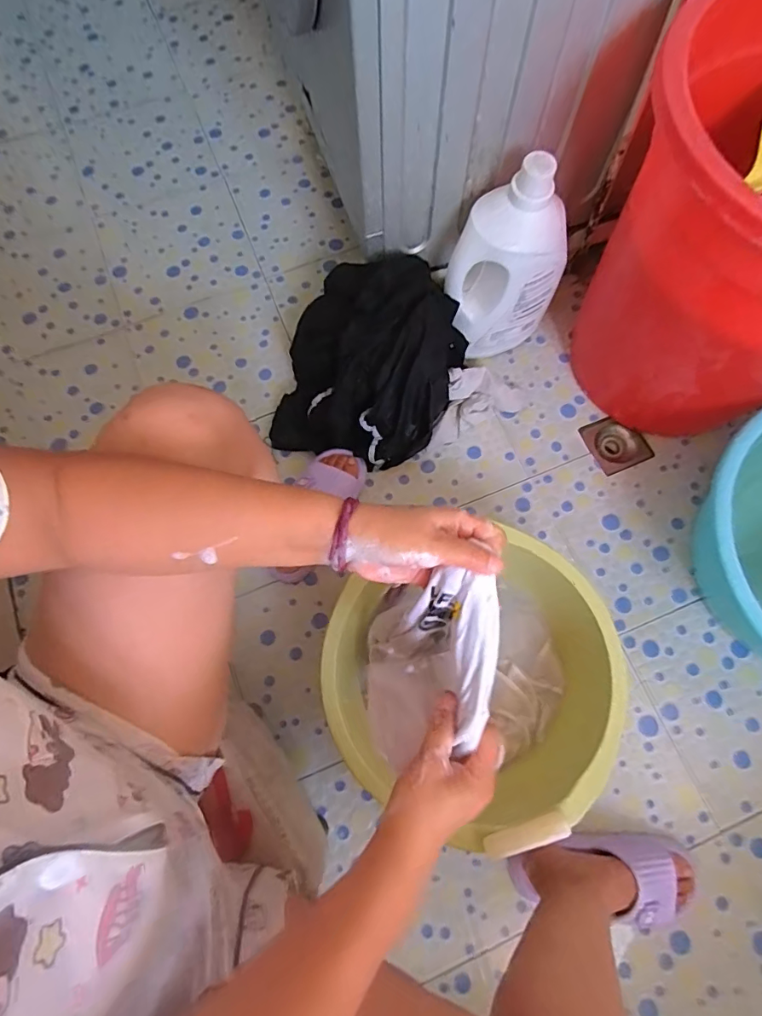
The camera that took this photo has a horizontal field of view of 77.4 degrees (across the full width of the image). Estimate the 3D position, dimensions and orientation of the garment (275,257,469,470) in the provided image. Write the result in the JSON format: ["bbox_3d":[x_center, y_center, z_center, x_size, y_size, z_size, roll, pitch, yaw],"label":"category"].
[{"bbox_3d":[-0.024,-0.246,0.815,0.290,0.186,0.293,14,75,5],"label":"garment"}]

